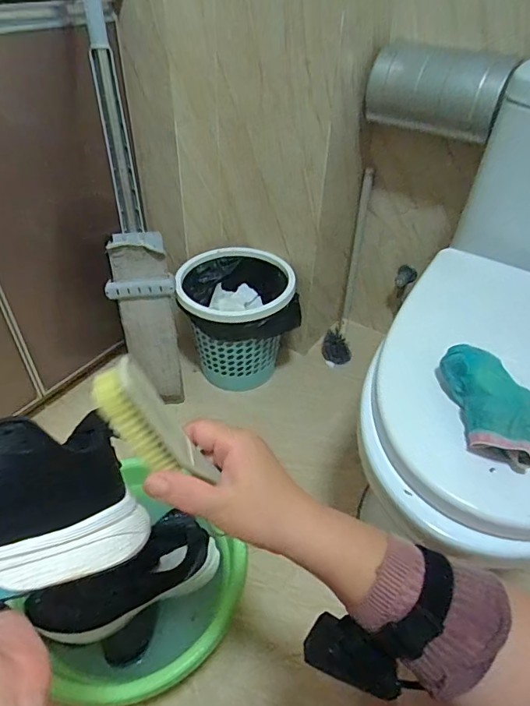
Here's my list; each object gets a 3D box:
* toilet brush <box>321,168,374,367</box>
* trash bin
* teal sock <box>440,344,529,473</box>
[{"bbox_3d":[0.220,-0.207,1.181,0.076,0.498,0.076,11,21,9],"label":"toilet brush"},{"bbox_3d":[-0.071,-0.074,1.098,0.255,0.266,0.215,-9,43,-11],"label":"trash bin"},{"bbox_3d":[0.268,0.058,0.542,0.073,0.055,0.161,-2,42,-4],"label":"teal sock"}]

